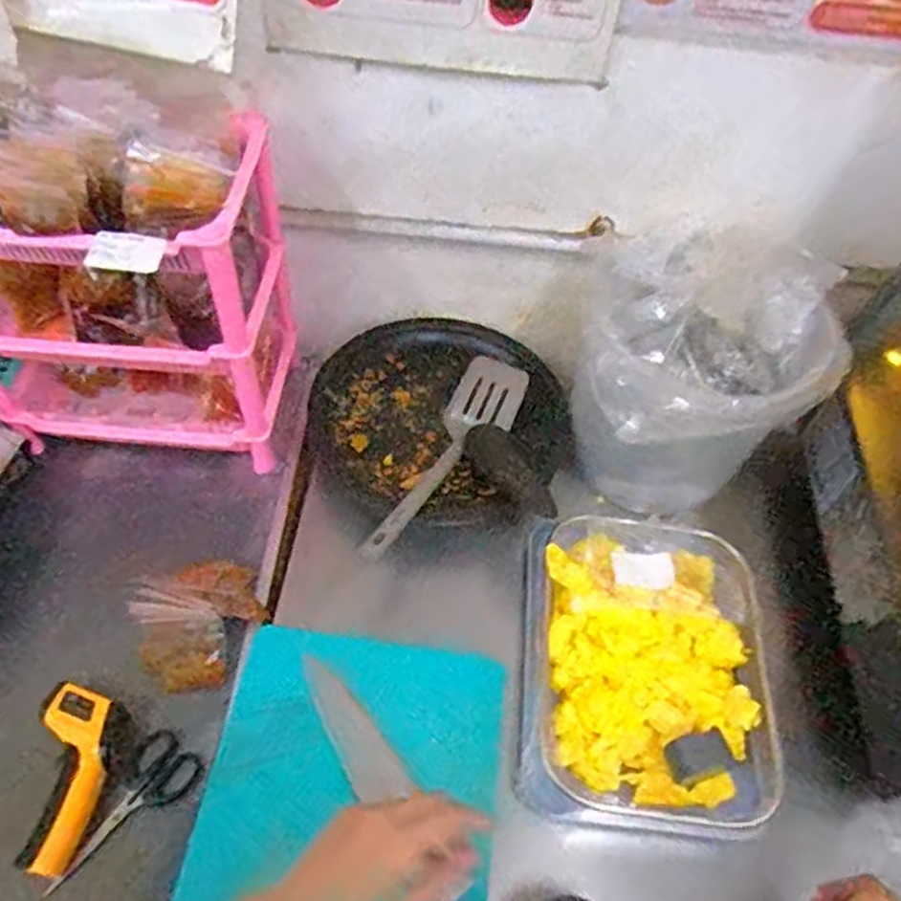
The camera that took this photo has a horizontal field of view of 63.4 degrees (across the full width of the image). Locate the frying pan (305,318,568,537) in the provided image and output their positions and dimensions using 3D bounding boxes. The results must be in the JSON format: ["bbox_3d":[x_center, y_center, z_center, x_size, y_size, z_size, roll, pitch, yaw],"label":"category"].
[{"bbox_3d":[-0.016,-0.047,0.831,0.277,0.093,0.263,3,52,-3],"label":"frying pan"}]

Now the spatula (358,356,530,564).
[{"bbox_3d":[-0.019,0.007,0.770,0.072,0.050,0.285,31,55,18],"label":"spatula"}]

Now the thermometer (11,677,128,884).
[{"bbox_3d":[-0.318,0.276,0.621,0.072,0.052,0.148,-5,52,-9],"label":"thermometer"}]

